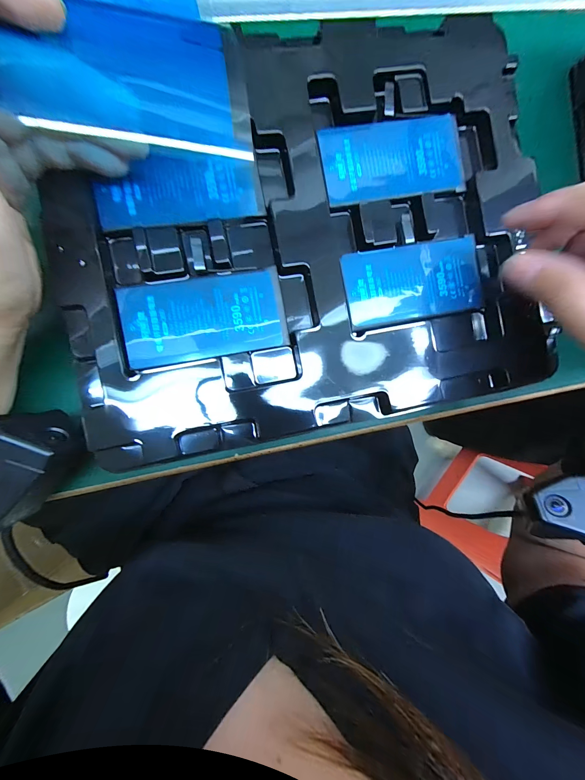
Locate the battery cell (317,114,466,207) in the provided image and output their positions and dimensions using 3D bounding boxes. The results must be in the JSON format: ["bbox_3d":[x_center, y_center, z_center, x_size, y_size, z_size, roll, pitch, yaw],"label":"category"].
[{"bbox_3d":[0.060,-0.136,0.165,0.086,0.005,0.045,-10,91,-6],"label":"battery cell"}]

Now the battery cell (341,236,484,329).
[{"bbox_3d":[0.073,-0.064,0.168,0.085,0.004,0.045,-10,91,-6],"label":"battery cell"}]

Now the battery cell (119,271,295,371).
[{"bbox_3d":[-0.047,-0.039,0.152,0.085,0.007,0.044,-11,91,-6],"label":"battery cell"}]

